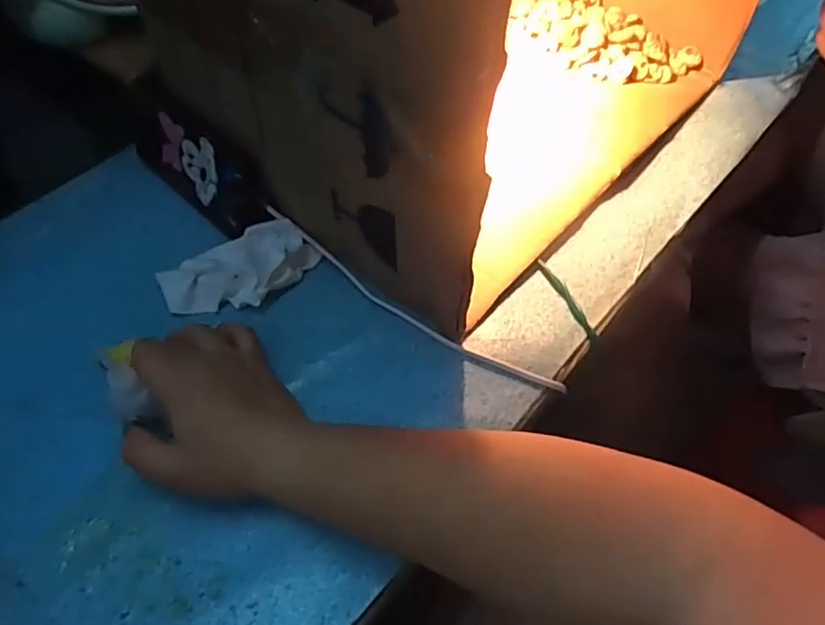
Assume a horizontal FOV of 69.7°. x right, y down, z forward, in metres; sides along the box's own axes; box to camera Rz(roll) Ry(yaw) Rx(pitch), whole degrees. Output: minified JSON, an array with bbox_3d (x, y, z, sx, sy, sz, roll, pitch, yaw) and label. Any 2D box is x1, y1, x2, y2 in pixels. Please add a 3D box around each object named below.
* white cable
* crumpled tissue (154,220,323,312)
[{"bbox_3d":[-0.010,-0.008,0.440,0.264,0.015,0.021,31,89,17],"label":"white cable"},{"bbox_3d":[-0.129,-0.033,0.448,0.112,0.025,0.064,-29,58,-18],"label":"crumpled tissue"}]

